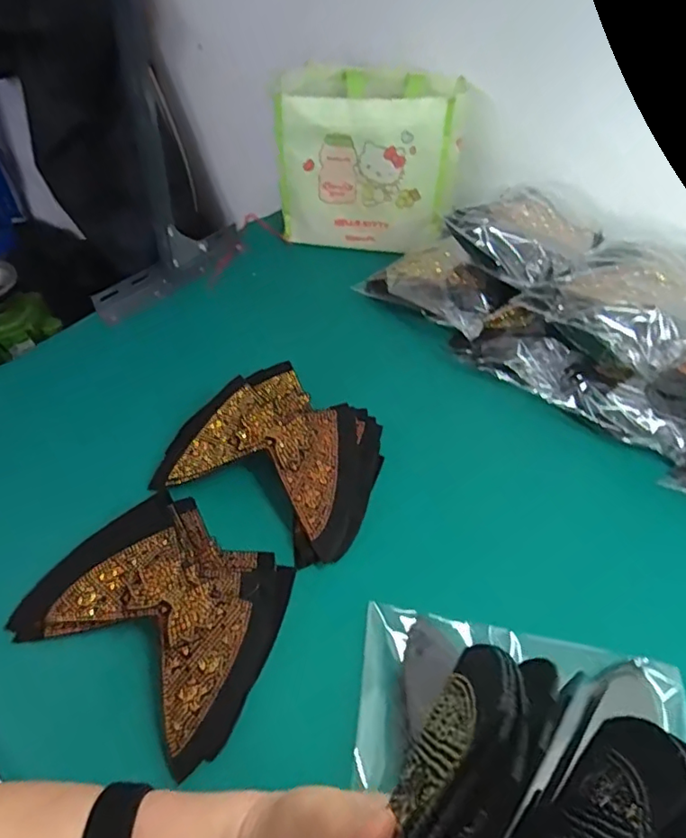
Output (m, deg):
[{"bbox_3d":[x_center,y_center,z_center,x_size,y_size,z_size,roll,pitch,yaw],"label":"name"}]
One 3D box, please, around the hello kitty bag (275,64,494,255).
[{"bbox_3d":[0.037,-0.379,0.837,0.265,0.196,0.171,-4,54,-7],"label":"hello kitty bag"}]

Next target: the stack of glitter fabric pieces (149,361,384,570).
[{"bbox_3d":[-0.066,0.033,0.626,0.227,0.058,0.187,27,56,16],"label":"stack of glitter fabric pieces"}]

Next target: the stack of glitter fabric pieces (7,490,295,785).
[{"bbox_3d":[-0.166,0.172,0.533,0.223,0.038,0.183,29,57,17],"label":"stack of glitter fabric pieces"}]

